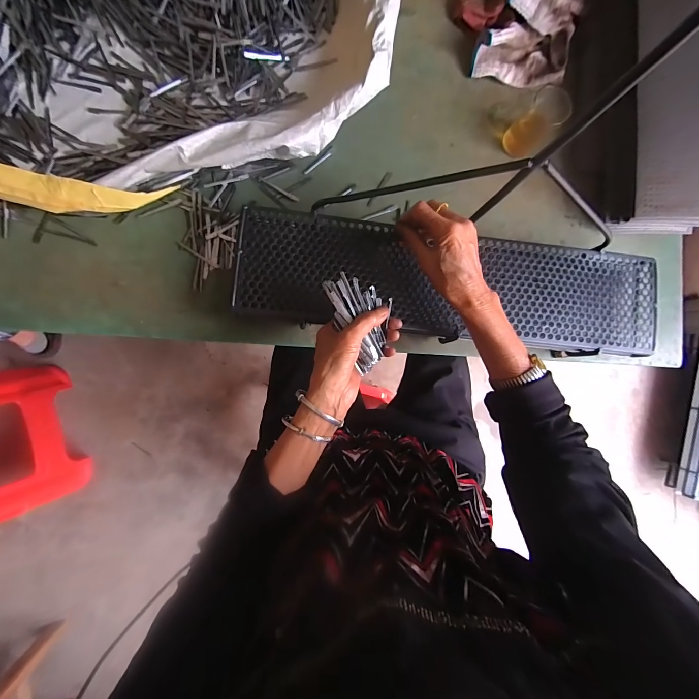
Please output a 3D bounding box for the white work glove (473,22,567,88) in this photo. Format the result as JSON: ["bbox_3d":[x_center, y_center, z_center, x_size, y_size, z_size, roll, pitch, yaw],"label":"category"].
[{"bbox_3d":[0.280,-0.480,0.519,0.149,0.042,0.077,-7,89,-7],"label":"white work glove"}]

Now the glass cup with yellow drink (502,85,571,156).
[{"bbox_3d":[0.283,-0.346,0.487,0.059,0.097,0.055,0,88,-7],"label":"glass cup with yellow drink"}]

